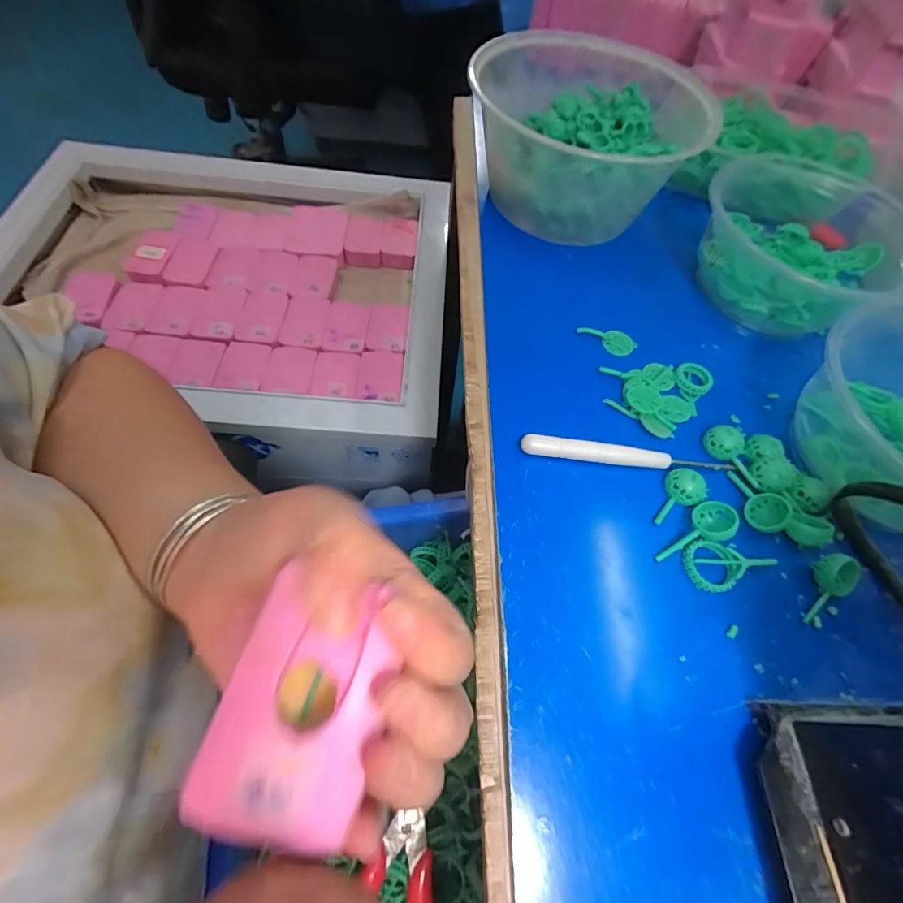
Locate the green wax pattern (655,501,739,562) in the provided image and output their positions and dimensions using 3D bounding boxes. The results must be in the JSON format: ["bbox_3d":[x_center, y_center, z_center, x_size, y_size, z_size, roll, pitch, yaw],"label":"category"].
[{"bbox_3d":[0.124,0.042,0.226,0.045,0.012,0.019,-35,70,-21],"label":"green wax pattern"}]

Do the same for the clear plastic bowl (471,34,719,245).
[{"bbox_3d":[0.098,-0.231,0.328,0.150,0.069,0.149,-2,62,3],"label":"clear plastic bowl"}]

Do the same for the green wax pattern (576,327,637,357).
[{"bbox_3d":[0.101,-0.072,0.294,0.041,0.005,0.019,16,63,-7],"label":"green wax pattern"}]

